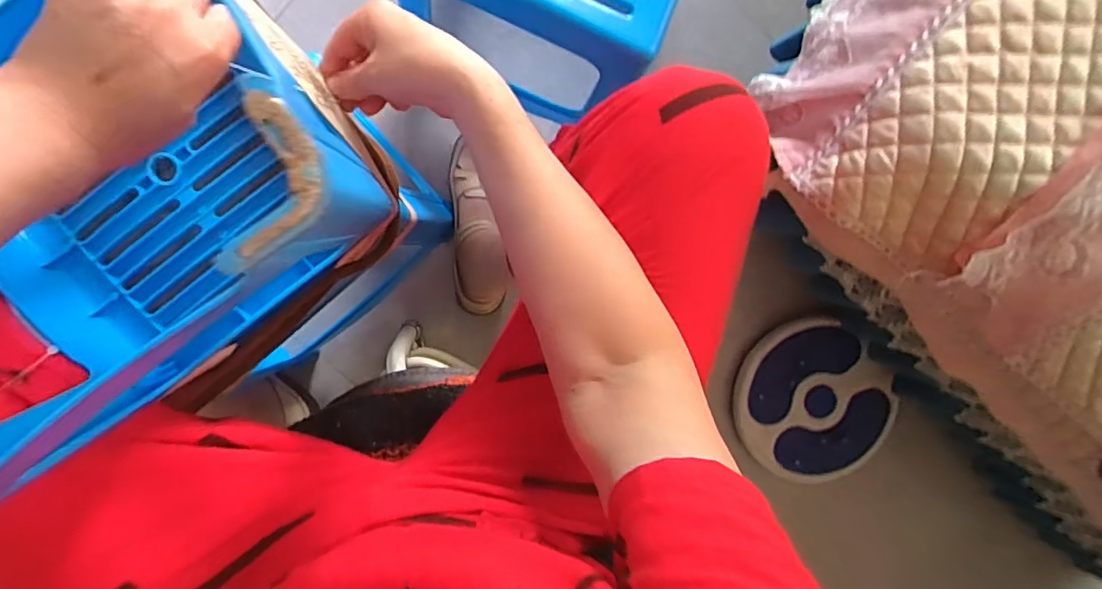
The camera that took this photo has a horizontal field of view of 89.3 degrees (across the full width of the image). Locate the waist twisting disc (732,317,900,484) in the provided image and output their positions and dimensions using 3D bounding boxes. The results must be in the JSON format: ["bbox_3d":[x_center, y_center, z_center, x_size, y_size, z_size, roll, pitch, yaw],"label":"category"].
[{"bbox_3d":[0.428,0.183,0.886,0.281,0.047,0.243,31,93,-9],"label":"waist twisting disc"}]

